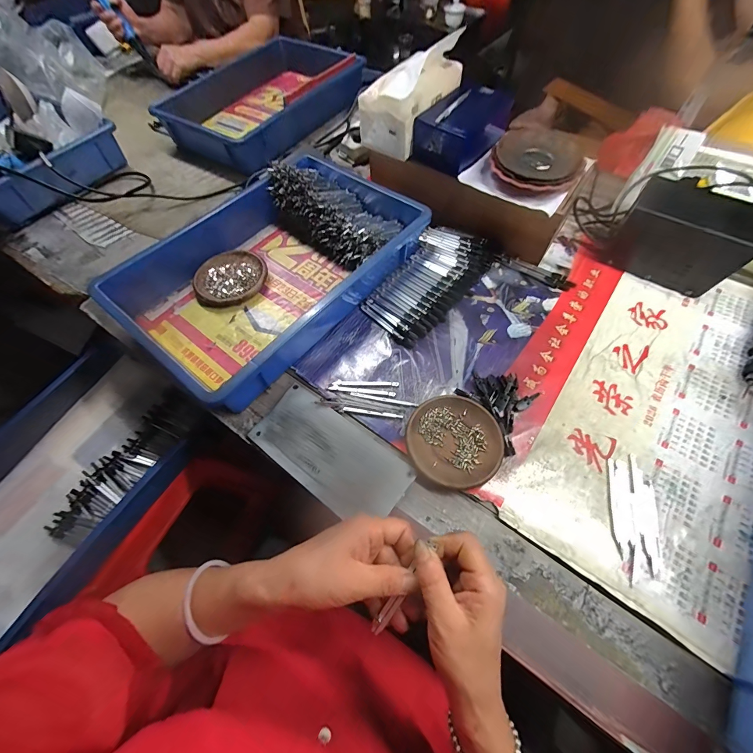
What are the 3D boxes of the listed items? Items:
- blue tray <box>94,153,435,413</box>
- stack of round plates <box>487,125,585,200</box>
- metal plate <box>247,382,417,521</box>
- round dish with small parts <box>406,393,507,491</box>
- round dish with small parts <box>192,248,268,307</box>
[{"bbox_3d":[-0.151,-0.184,0.524,0.286,0.073,0.444,35,68,20],"label":"blue tray"},{"bbox_3d":[0.239,-0.319,0.500,0.123,0.034,0.127,29,67,17],"label":"stack of round plates"},{"bbox_3d":[-0.058,0.094,0.413,0.198,0.007,0.096,34,67,18],"label":"metal plate"},{"bbox_3d":[0.097,0.079,0.415,0.111,0.016,0.114,-1,61,2],"label":"round dish with small parts"},{"bbox_3d":[-0.242,-0.163,0.551,0.112,0.021,0.120,-1,61,2],"label":"round dish with small parts"}]

